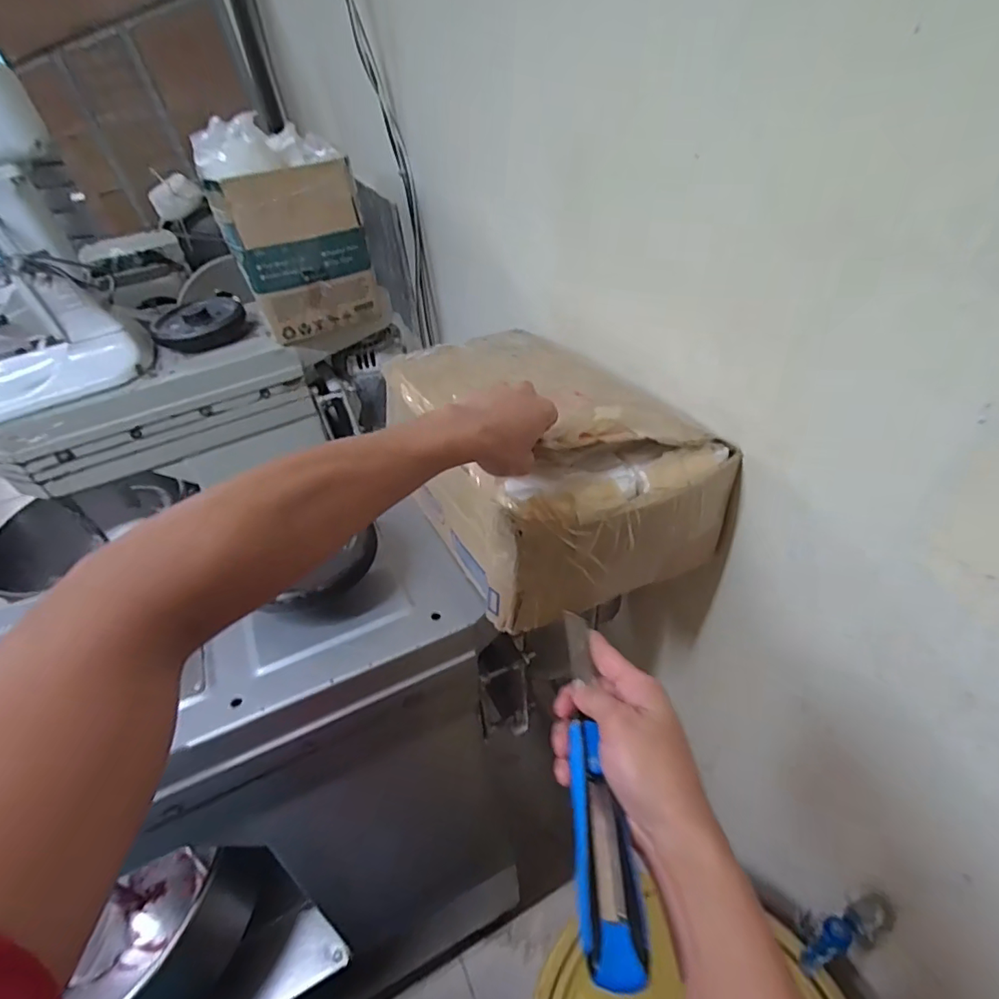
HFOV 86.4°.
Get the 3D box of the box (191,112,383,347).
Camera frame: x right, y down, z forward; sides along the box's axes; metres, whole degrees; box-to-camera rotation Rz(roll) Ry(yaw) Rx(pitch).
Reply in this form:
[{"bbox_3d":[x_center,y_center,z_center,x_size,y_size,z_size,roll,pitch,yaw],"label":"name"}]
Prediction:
[{"bbox_3d":[-0.418,-0.540,1.096,0.260,0.366,0.174,-21,44,-15],"label":"box"}]

